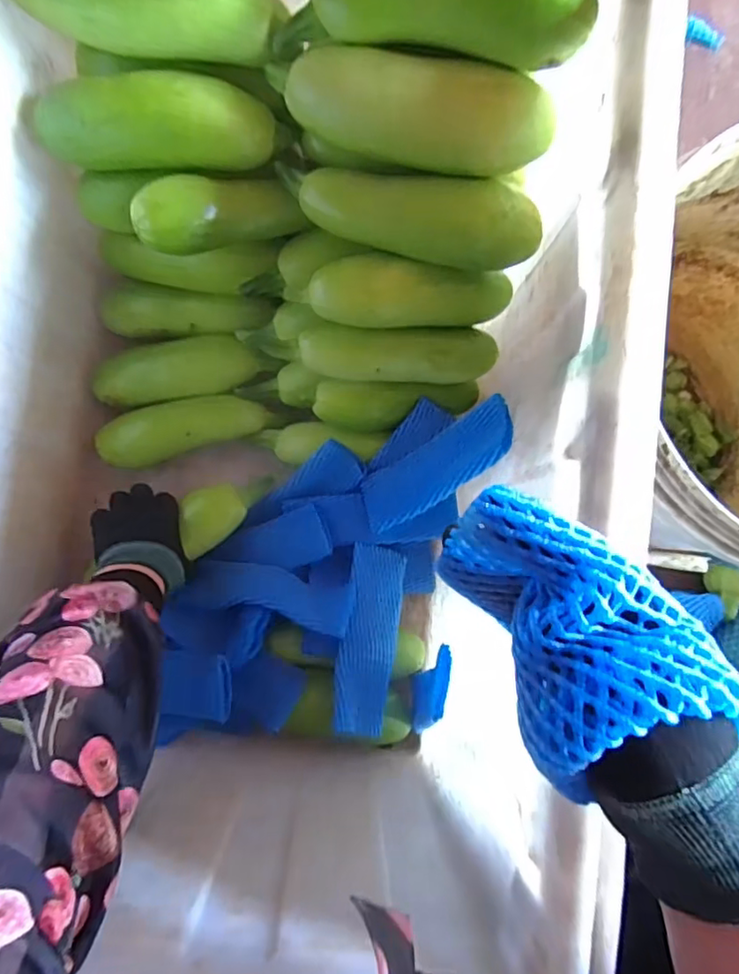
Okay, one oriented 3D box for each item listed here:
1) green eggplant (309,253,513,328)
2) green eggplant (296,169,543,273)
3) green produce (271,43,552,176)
[{"bbox_3d":[0.039,-0.170,0.510,0.184,0.050,0.047,-2,83,-4],"label":"green eggplant"},{"bbox_3d":[0.041,-0.219,0.470,0.200,0.055,0.052,10,83,-3],"label":"green eggplant"},{"bbox_3d":[0.029,-0.277,0.427,0.206,0.051,0.059,12,83,-2],"label":"green produce"}]

